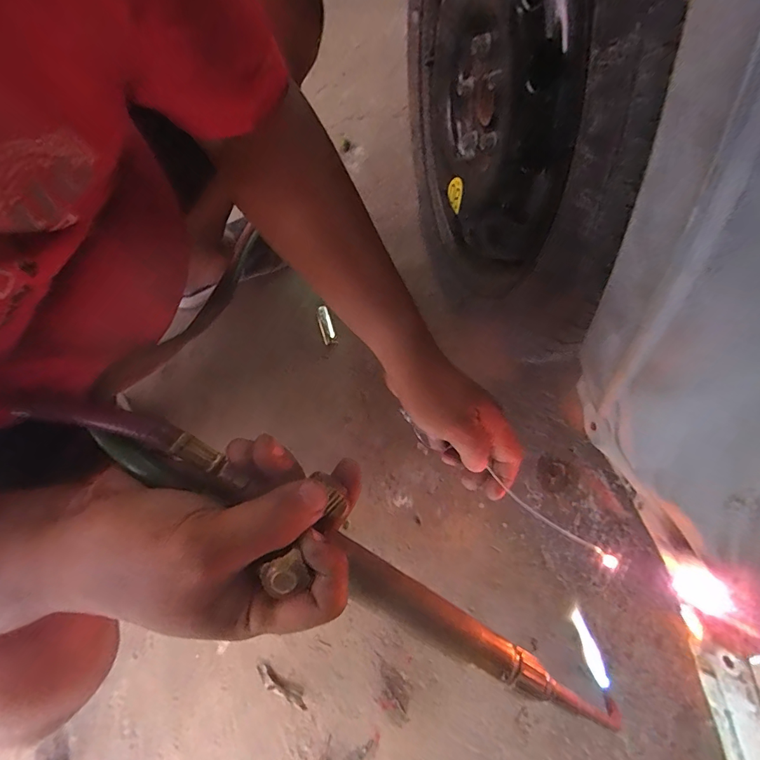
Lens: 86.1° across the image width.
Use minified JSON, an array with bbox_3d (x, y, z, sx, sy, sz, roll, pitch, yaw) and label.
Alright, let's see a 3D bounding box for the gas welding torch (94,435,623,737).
[{"bbox_3d":[0.020,0.141,0.244,0.376,0.041,0.038,37,71,-14],"label":"gas welding torch"}]

